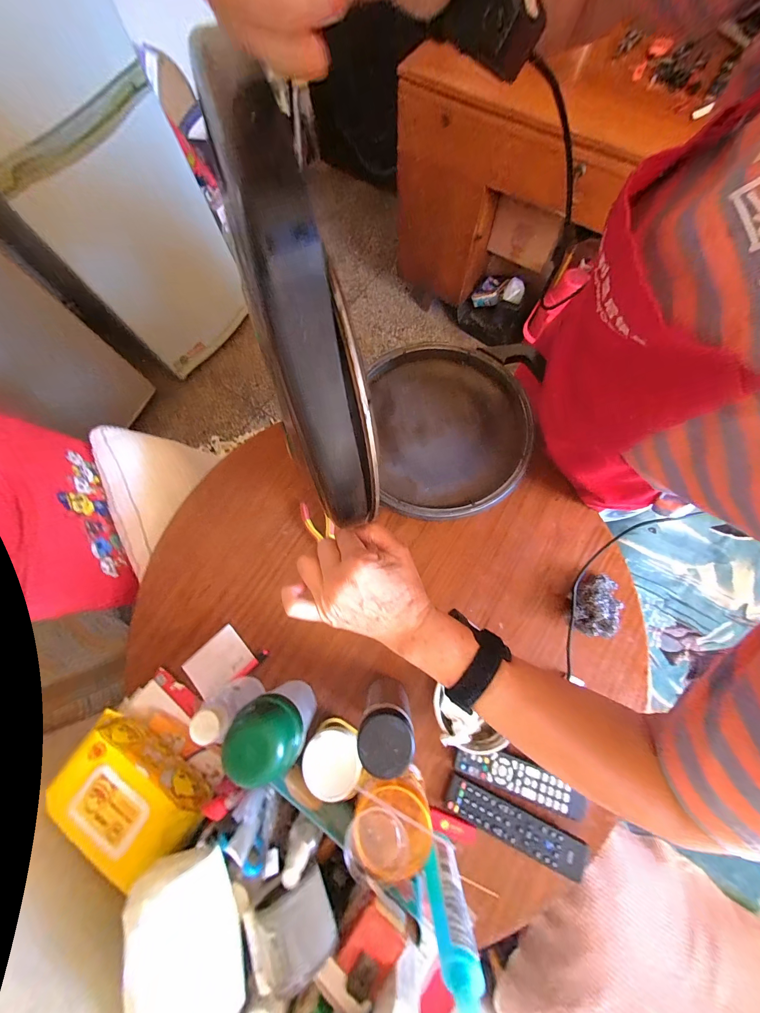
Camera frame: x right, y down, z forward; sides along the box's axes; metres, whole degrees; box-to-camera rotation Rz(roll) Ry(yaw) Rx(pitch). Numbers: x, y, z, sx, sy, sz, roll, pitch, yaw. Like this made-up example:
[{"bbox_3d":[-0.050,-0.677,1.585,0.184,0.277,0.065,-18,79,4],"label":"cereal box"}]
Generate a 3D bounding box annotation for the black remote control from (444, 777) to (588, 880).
[{"bbox_3d":[0.191,0.454,0.461,0.194,0.016,0.049,21,76,7],"label":"black remote control"}]

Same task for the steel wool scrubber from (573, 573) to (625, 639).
[{"bbox_3d":[0.354,0.161,0.537,0.073,0.052,0.103,13,75,6],"label":"steel wool scrubber"}]

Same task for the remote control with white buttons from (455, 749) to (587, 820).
[{"bbox_3d":[0.204,0.399,0.476,0.178,0.015,0.047,17,76,6],"label":"remote control with white buttons"}]

